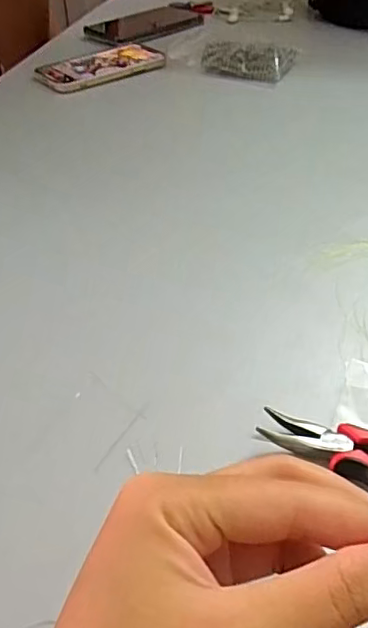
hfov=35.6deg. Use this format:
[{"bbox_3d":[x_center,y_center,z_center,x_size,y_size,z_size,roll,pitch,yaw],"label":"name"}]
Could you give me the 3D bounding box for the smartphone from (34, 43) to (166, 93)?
[{"bbox_3d":[-0.096,-0.284,0.656,0.075,0.007,0.148,33,52,32],"label":"smartphone"}]

